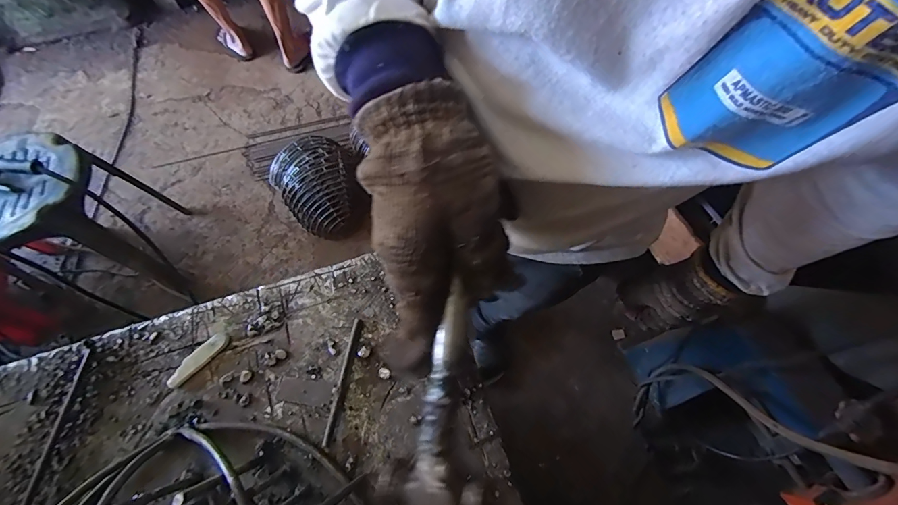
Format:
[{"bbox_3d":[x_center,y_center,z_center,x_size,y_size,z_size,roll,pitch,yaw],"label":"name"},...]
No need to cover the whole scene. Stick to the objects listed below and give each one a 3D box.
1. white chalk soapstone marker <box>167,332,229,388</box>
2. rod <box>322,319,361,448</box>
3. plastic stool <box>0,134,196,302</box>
[{"bbox_3d":[-0.185,0.077,0.289,0.049,0.006,0.013,-40,69,-16],"label":"white chalk soapstone marker"},{"bbox_3d":[-0.076,0.089,0.279,0.006,0.005,0.086,9,65,6],"label":"rod"},{"bbox_3d":[-0.982,-0.073,1.115,0.378,0.470,0.356,31,69,16],"label":"plastic stool"}]

